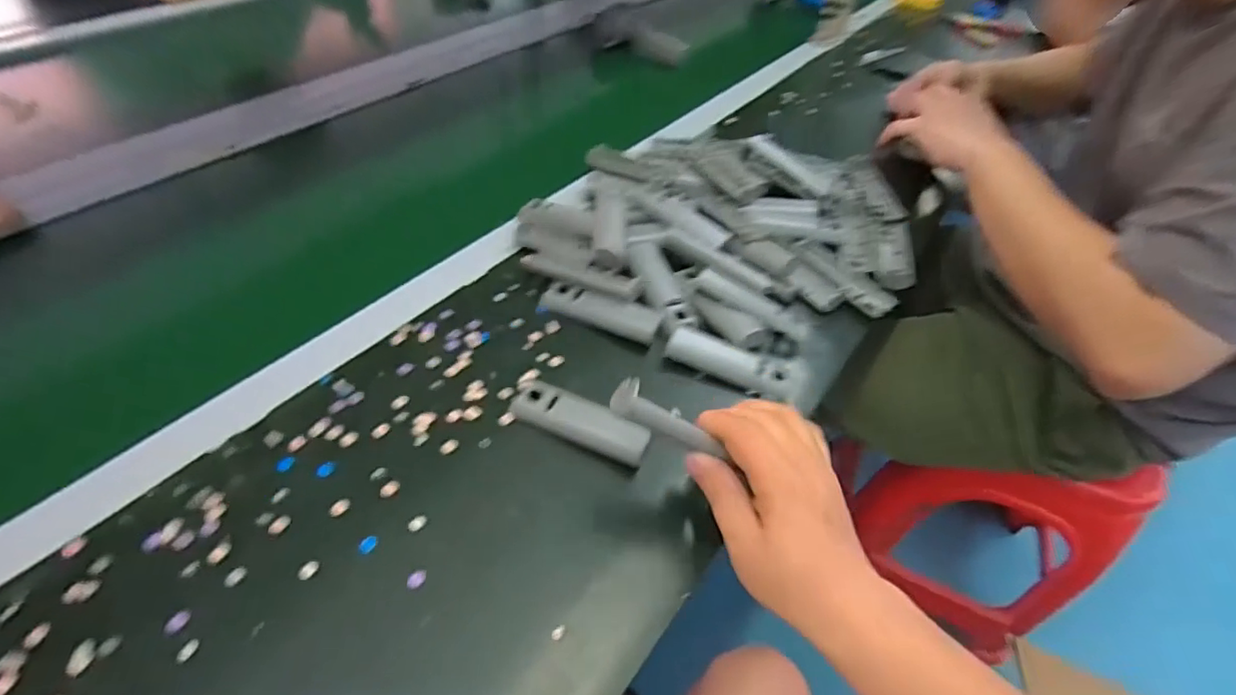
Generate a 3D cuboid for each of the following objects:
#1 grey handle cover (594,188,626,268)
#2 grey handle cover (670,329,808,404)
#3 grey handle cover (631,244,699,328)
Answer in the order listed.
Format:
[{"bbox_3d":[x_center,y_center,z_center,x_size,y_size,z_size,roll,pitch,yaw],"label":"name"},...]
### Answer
[{"bbox_3d":[-0.008,-0.117,0.550,0.028,0.019,0.098,3,48,-4],"label":"grey handle cover"},{"bbox_3d":[0.096,0.013,0.475,0.113,0.031,0.026,19,45,-1],"label":"grey handle cover"},{"bbox_3d":[0.040,-0.057,0.526,0.033,0.014,0.098,-15,59,-15],"label":"grey handle cover"}]

